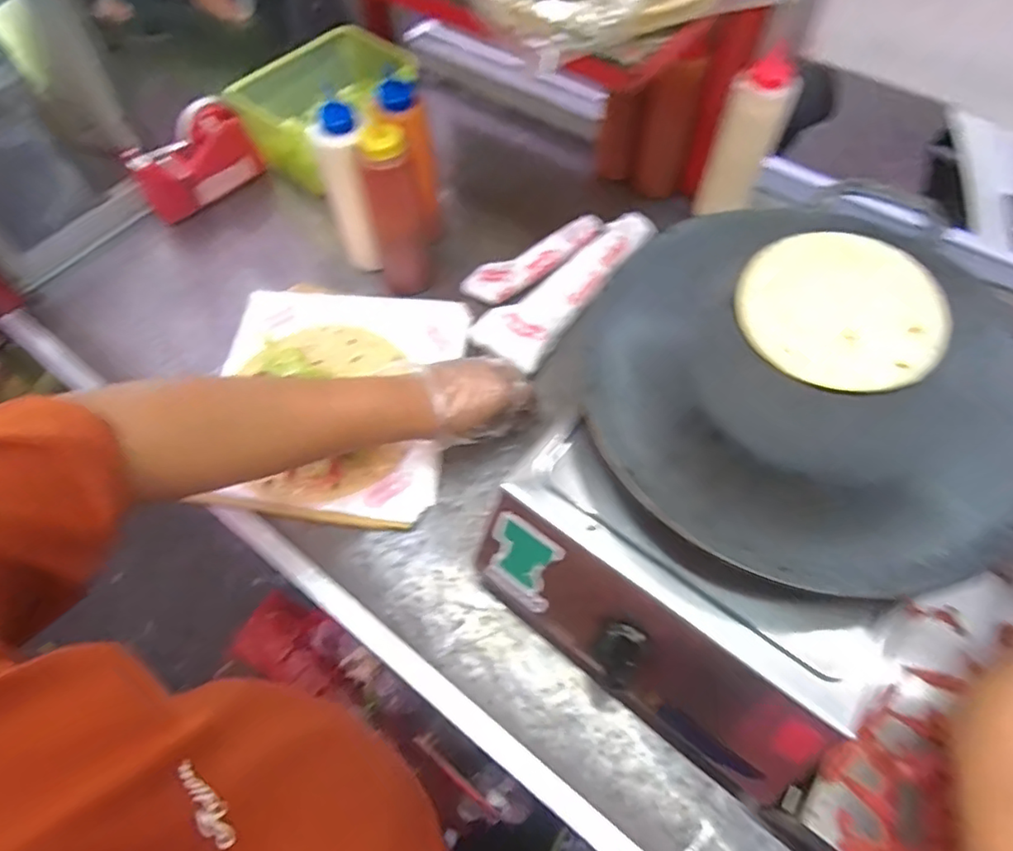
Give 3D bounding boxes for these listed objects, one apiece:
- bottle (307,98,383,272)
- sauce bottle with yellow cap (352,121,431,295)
[{"bbox_3d":[-0.170,-0.252,0.656,0.052,0.189,0.062,-15,63,-7],"label":"bottle"},{"bbox_3d":[-0.119,-0.231,0.662,0.064,0.215,0.056,-11,63,-5],"label":"sauce bottle with yellow cap"}]

